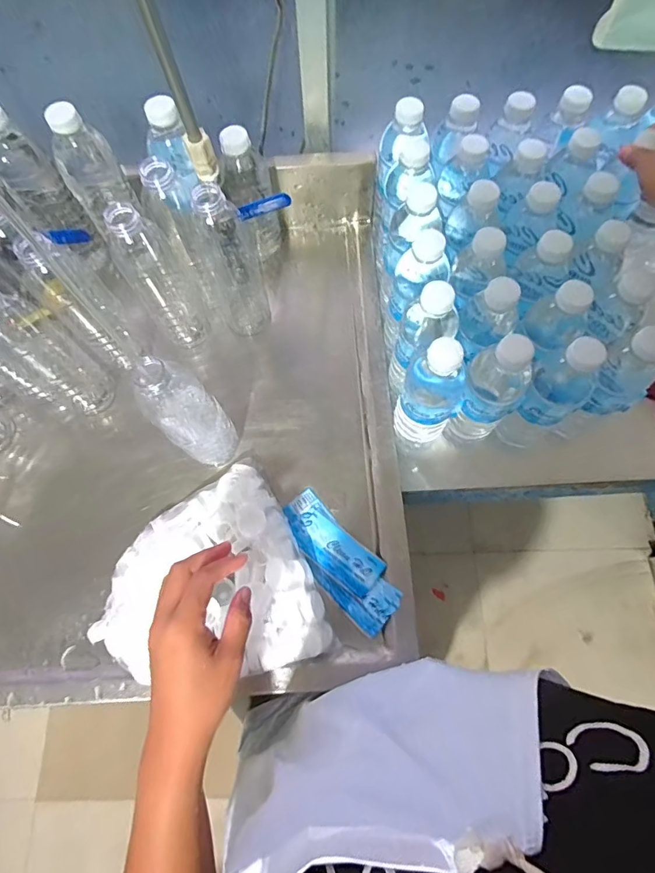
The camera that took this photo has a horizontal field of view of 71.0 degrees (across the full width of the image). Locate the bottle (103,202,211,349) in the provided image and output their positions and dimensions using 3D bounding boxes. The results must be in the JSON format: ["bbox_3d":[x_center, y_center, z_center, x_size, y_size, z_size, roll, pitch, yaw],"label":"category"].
[{"bbox_3d":[-0.194,-0.187,0.533,0.057,0.220,0.065,-25,72,-7],"label":"bottle"}]

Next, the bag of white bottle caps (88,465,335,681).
[{"bbox_3d":[-0.130,0.162,0.484,0.214,0.041,0.205,-26,72,-7],"label":"bag of white bottle caps"}]

